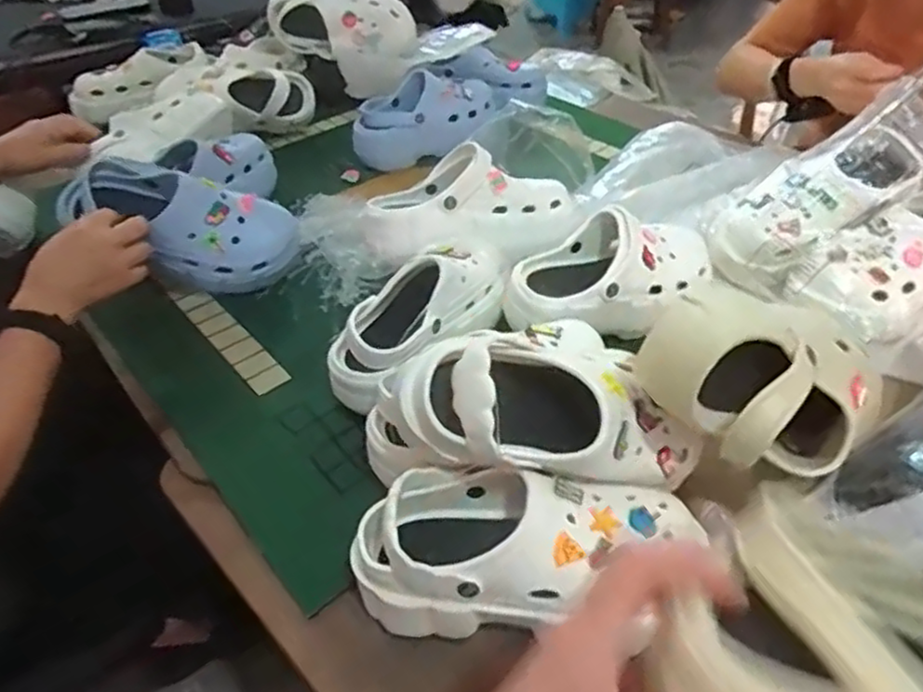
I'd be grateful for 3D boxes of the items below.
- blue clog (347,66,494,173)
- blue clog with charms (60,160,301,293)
[{"bbox_3d":[-0.057,-0.367,1.100,0.241,0.103,0.120,-25,48,-25],"label":"blue clog"},{"bbox_3d":[-0.335,-0.138,0.811,0.255,0.136,0.118,23,44,-4],"label":"blue clog with charms"}]

